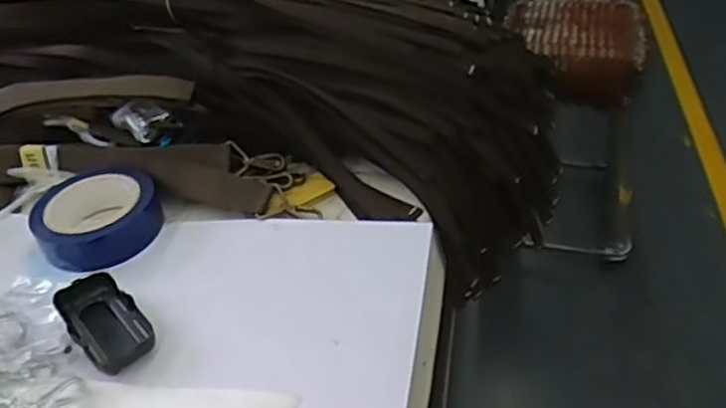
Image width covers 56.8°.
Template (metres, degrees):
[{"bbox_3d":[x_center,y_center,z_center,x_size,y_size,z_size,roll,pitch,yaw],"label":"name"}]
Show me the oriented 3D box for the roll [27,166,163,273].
[{"bbox_3d":[-0.269,0.008,0.680,0.121,0.042,0.126,-18,39,-15],"label":"roll"}]

